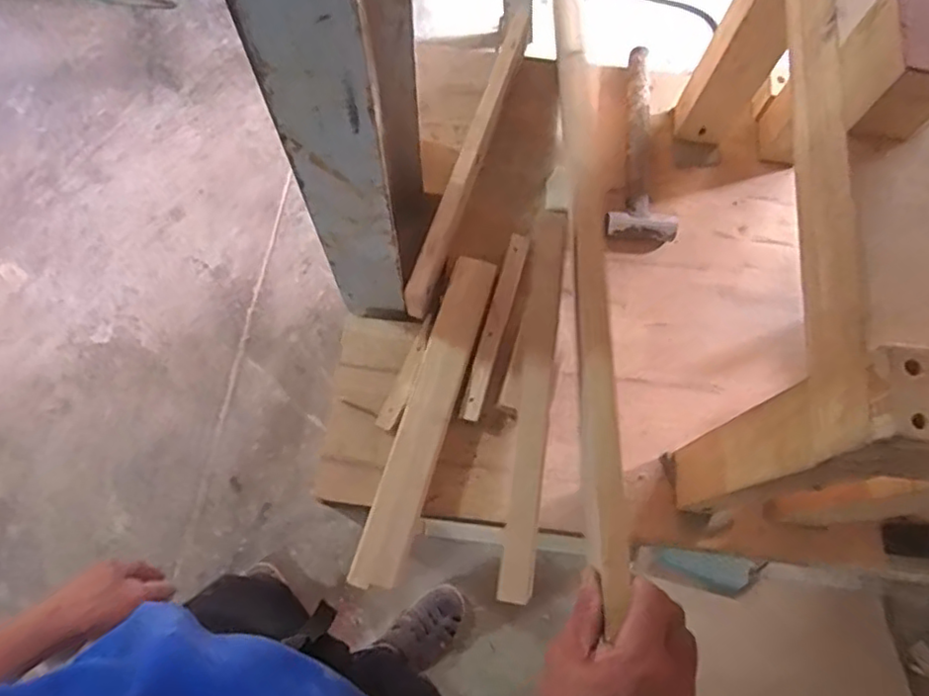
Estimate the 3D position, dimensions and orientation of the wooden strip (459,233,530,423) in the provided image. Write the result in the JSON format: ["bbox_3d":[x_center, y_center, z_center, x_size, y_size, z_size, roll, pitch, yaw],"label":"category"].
[{"bbox_3d":[0.035,-0.025,0.734,0.024,0.020,0.221,16,72,4],"label":"wooden strip"}]

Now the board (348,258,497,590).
[{"bbox_3d":[-0.039,0.070,0.692,0.051,0.020,0.362,17,72,4],"label":"board"}]

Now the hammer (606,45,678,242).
[{"bbox_3d":[0.229,-0.262,0.813,0.081,0.027,0.266,7,72,1],"label":"hammer"}]

